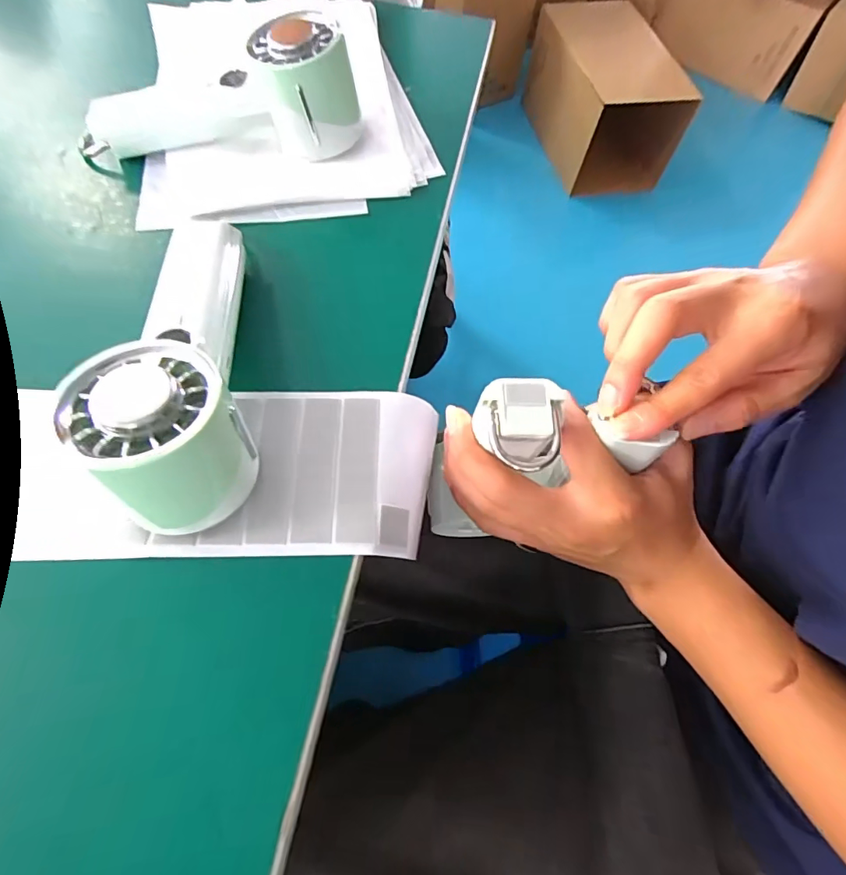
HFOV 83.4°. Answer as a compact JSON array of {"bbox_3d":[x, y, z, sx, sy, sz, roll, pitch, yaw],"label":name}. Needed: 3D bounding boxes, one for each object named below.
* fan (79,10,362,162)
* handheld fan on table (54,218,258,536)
[{"bbox_3d":[-0.139,-0.228,0.328,0.192,0.068,0.058,-4,64,11],"label":"fan"},{"bbox_3d":[-0.120,-0.044,0.243,0.064,0.057,0.185,-6,53,-6],"label":"handheld fan on table"}]

